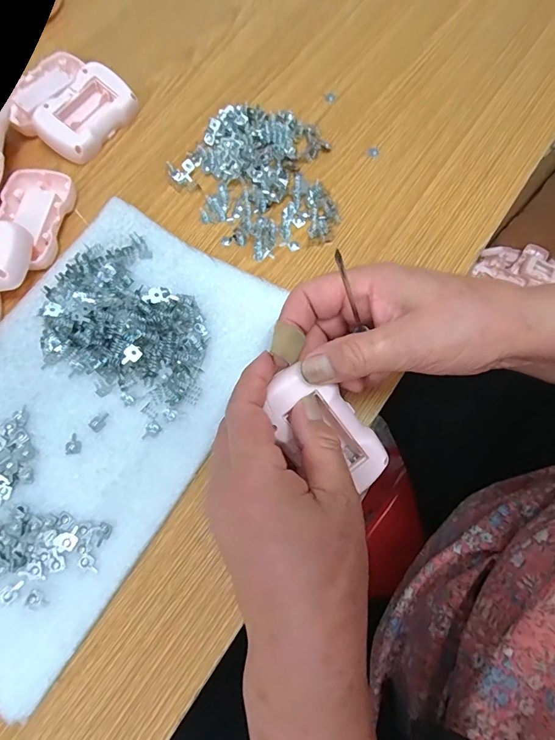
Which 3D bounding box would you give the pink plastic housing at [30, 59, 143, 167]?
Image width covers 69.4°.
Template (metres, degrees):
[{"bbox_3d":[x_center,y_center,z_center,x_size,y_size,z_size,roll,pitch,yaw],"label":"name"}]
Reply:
[{"bbox_3d":[-0.166,-0.224,0.350,0.050,0.019,0.084,36,75,-10],"label":"pink plastic housing"}]

